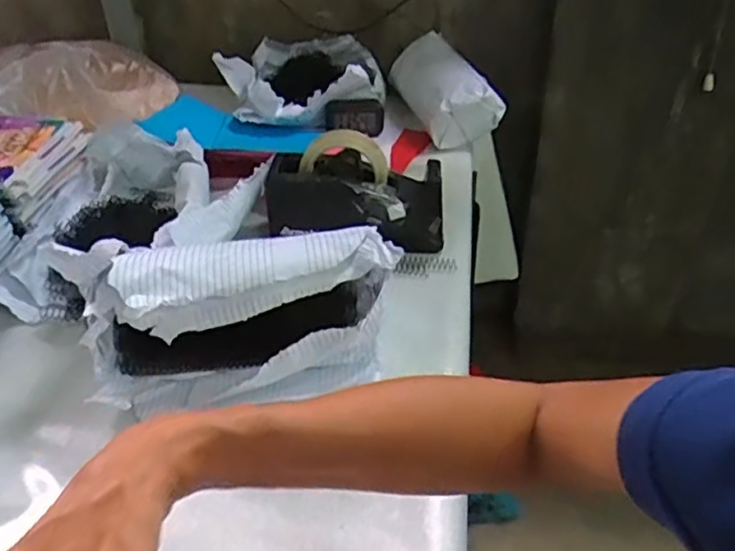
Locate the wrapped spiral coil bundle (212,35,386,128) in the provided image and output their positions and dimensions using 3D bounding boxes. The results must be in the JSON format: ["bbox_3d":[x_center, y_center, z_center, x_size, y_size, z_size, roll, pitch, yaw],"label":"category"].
[{"bbox_3d":[-0.107,-0.321,1.046,0.244,0.090,0.236,-12,37,-14],"label":"wrapped spiral coil bundle"}]

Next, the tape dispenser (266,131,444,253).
[{"bbox_3d":[-0.014,-0.101,0.746,0.201,0.103,0.085,2,36,5],"label":"tape dispenser"}]

